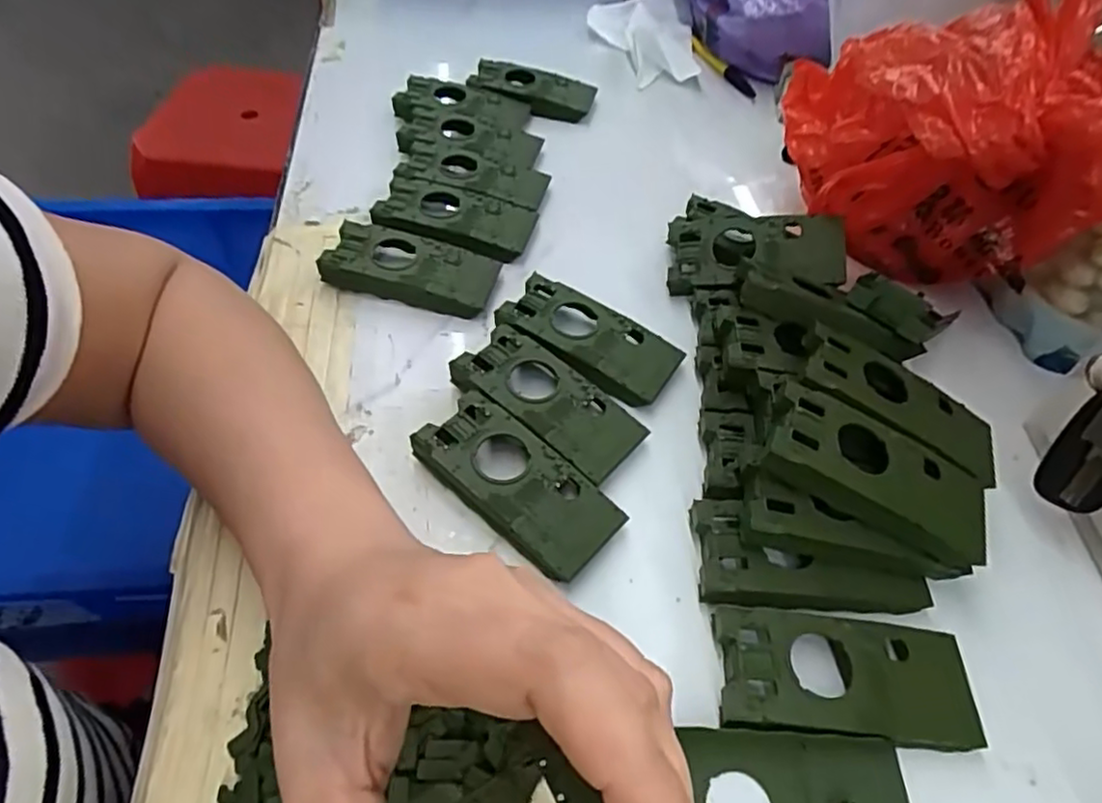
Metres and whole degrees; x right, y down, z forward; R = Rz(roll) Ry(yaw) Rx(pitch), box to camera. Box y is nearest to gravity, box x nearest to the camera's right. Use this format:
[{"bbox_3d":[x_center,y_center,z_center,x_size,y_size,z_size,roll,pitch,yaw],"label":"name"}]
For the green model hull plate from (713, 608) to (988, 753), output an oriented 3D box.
[{"bbox_3d":[0.121,0.115,0.275,0.104,0.018,0.047,5,52,0],"label":"green model hull plate"}]

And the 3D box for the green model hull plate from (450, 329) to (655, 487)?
[{"bbox_3d":[-0.001,0.001,0.357,0.103,0.016,0.048,33,58,20],"label":"green model hull plate"}]

